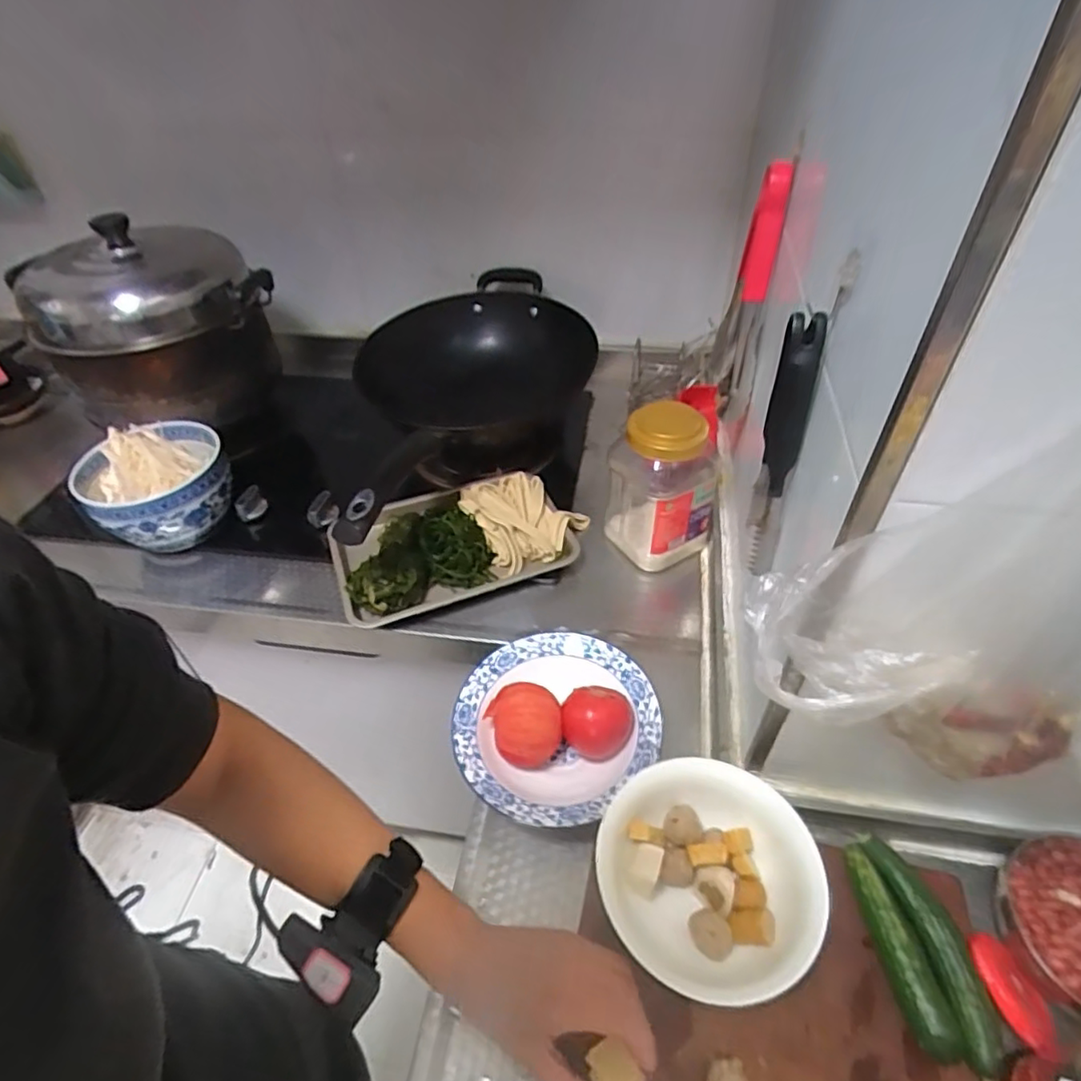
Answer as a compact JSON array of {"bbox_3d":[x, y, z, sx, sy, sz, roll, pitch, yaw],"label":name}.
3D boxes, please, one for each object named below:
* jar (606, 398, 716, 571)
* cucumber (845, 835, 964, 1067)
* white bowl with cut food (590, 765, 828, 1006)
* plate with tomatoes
[{"bbox_3d":[0.136,-0.064,0.697,0.097,0.184,0.098,-2,44,2],"label":"jar"},{"bbox_3d":[0.239,0.275,0.419,0.023,0.030,0.124,-7,45,-4],"label":"cucumber"},{"bbox_3d":[0.116,0.240,0.433,0.146,0.070,0.140,-2,44,2],"label":"white bowl with cut food"},{"bbox_3d":[0.014,0.164,0.545,0.170,0.084,0.171,-2,44,2],"label":"plate with tomatoes"}]

